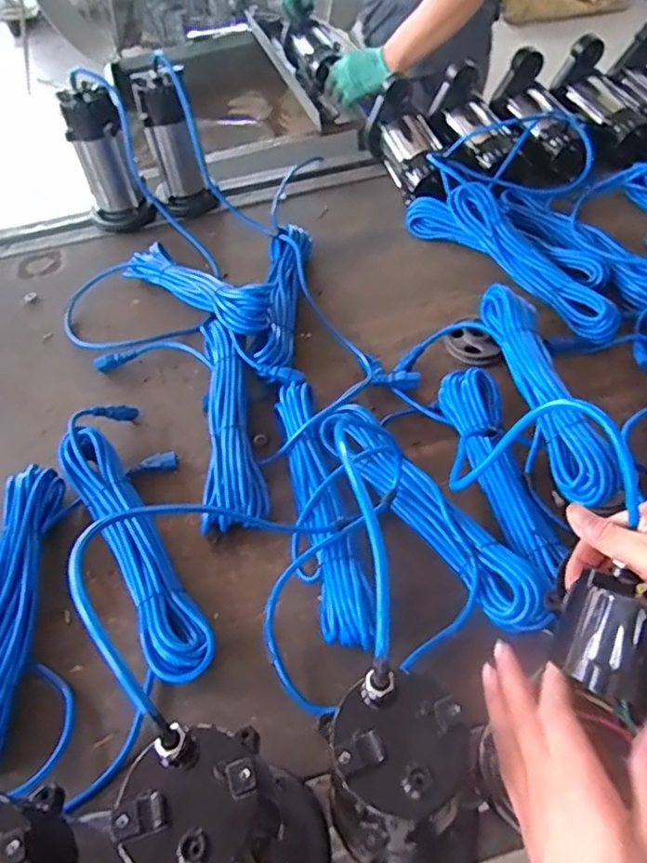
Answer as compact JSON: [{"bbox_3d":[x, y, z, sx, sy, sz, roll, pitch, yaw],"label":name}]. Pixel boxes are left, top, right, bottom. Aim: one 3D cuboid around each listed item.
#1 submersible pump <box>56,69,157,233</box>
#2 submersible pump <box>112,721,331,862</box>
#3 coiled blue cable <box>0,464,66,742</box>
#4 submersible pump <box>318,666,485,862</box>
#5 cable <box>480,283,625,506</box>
[{"bbox_3d":[-0.380,-0.479,1.114,0.117,0.258,0.114,-34,56,-20],"label":"submersible pump"},{"bbox_3d":[-0.049,0.301,0.423,0.096,0.232,0.157,-25,53,-13],"label":"submersible pump"},{"bbox_3d":[-0.343,0.192,0.670,0.069,0.056,0.353,-5,51,2],"label":"coiled blue cable"},{"bbox_3d":[0.065,0.271,0.431,0.106,0.222,0.149,2,52,8],"label":"submersible pump"},{"bbox_3d":[0.276,-0.067,0.771,0.064,0.056,0.354,-8,51,0],"label":"cable"}]

